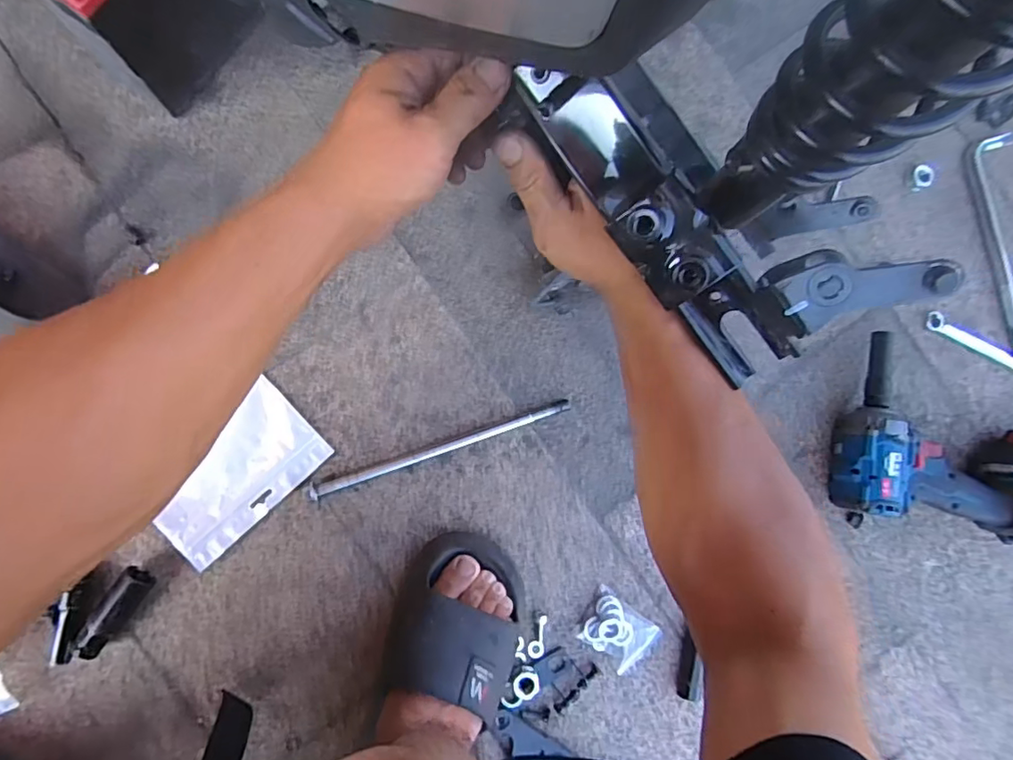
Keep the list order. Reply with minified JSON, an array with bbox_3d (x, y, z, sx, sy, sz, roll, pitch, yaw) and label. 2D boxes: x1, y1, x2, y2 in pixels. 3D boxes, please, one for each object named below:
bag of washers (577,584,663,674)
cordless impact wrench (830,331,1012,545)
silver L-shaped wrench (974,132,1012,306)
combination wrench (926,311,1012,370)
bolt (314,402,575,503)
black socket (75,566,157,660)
[{"bbox_3d":[0.110,0.249,0.569,0.068,0.013,0.055,38,82,-4],"label":"bag of washers"},{"bbox_3d":[0.469,0.080,0.590,0.240,0.079,0.184,20,84,-6],"label":"cordless impact wrench"},{"bbox_3d":[0.573,-0.155,0.657,0.050,0.018,0.251,-6,87,-8],"label":"silver L-shaped wrench"},{"bbox_3d":[0.549,-0.034,0.650,0.162,0.017,0.031,24,83,-6],"label":"combination wrench"},{"bbox_3d":[-0.060,0.065,0.562,0.261,0.012,0.014,-19,89,-9],"label":"bolt"},{"bbox_3d":[-0.348,0.205,0.506,0.027,0.028,0.081,34,82,-4],"label":"black socket"}]

